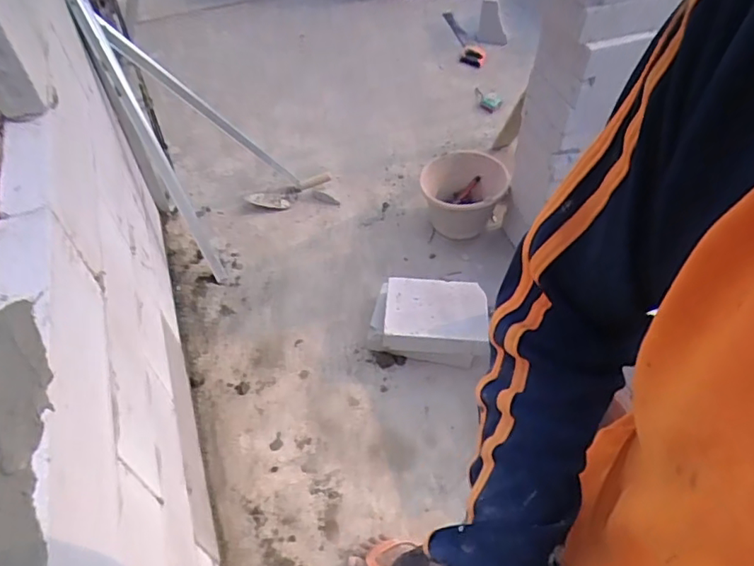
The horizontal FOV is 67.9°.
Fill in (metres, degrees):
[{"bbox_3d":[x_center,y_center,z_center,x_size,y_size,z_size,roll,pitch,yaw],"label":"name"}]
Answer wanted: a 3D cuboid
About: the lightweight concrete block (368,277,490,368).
[{"bbox_3d":[0.153,0.111,1.668,0.331,0.199,0.237,3,50,4],"label":"lightweight concrete block"}]

